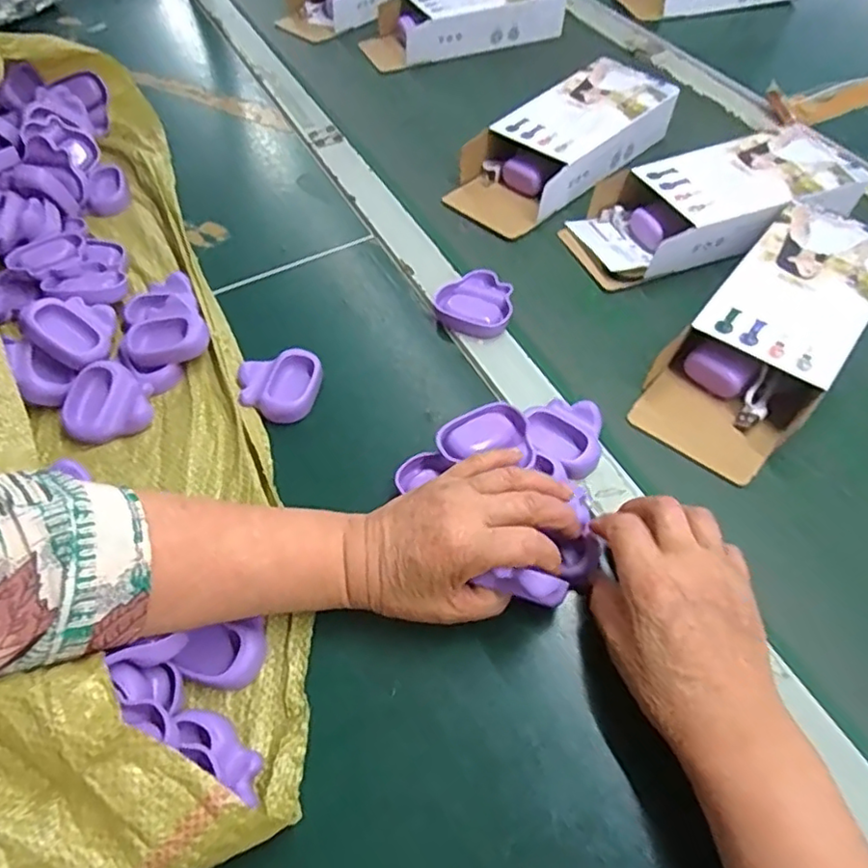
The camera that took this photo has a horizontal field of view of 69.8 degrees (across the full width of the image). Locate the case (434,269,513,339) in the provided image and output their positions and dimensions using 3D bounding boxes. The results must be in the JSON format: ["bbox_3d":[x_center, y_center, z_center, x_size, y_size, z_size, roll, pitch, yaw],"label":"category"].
[{"bbox_3d":[0.033,-0.109,0.522,0.062,0.018,0.061,13,56,4],"label":"case"}]

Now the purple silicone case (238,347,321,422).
[{"bbox_3d":[-0.117,-0.034,0.483,0.063,0.019,0.057,-12,58,-12],"label":"purple silicone case"}]

